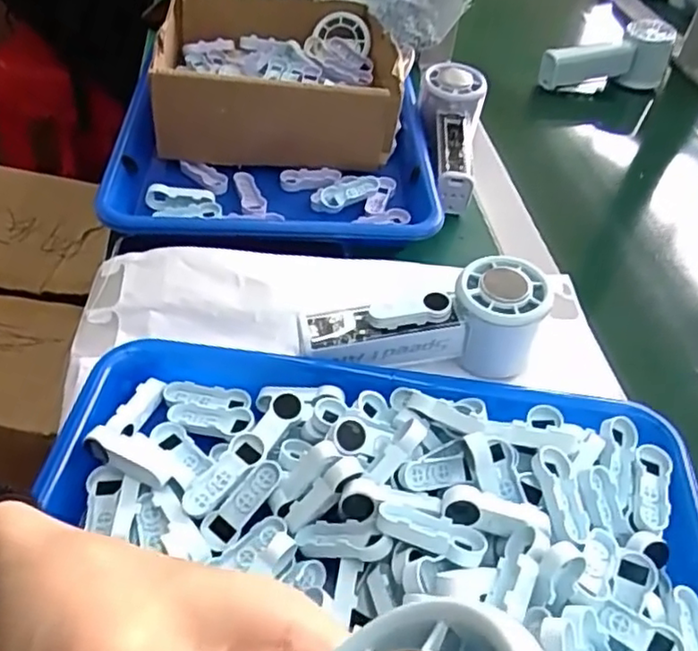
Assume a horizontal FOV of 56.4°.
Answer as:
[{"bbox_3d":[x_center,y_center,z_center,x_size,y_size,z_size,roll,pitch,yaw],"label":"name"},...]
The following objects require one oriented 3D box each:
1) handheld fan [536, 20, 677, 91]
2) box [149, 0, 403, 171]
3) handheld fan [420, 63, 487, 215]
[{"bbox_3d":[0.287,-0.303,0.732,0.149,0.059,0.048,-4,47,-11],"label":"handheld fan"},{"bbox_3d":[-0.064,-0.233,0.579,0.195,0.064,0.218,2,46,-5],"label":"box"},{"bbox_3d":[0.087,-0.165,0.564,0.054,0.061,0.149,9,46,2],"label":"handheld fan"}]

